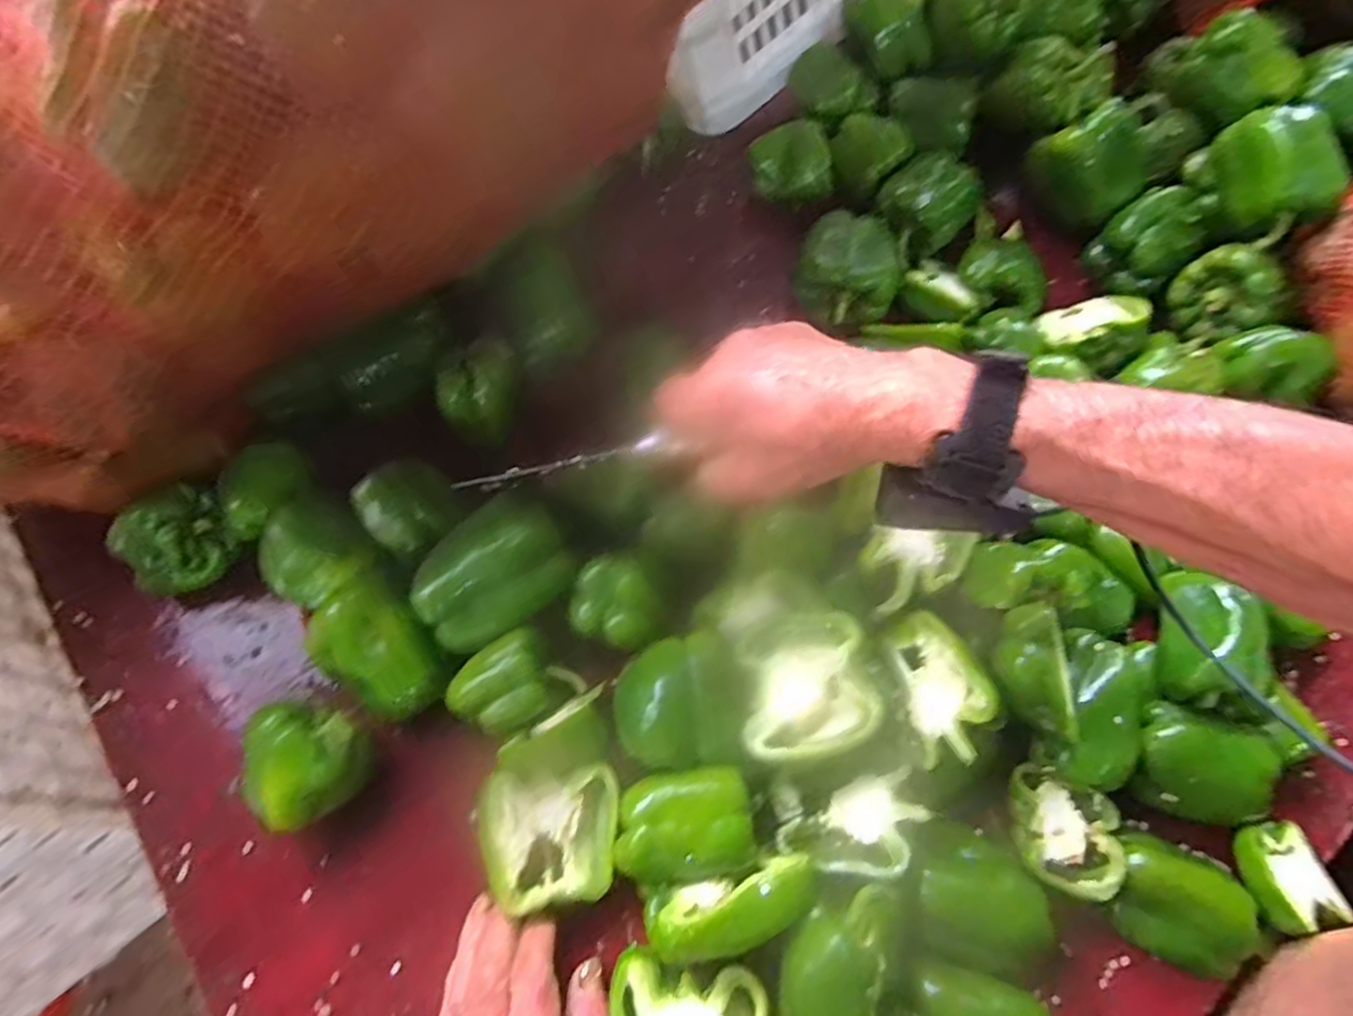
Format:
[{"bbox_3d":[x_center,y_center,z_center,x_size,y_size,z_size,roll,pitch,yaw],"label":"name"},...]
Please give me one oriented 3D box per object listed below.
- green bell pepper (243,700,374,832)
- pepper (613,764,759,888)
[{"bbox_3d":[-0.232,0.165,0.457,0.068,0.063,0.076,-1,65,1],"label":"green bell pepper"},{"bbox_3d":[0.004,0.185,0.414,0.079,0.033,0.057,-10,66,-4],"label":"pepper"}]

